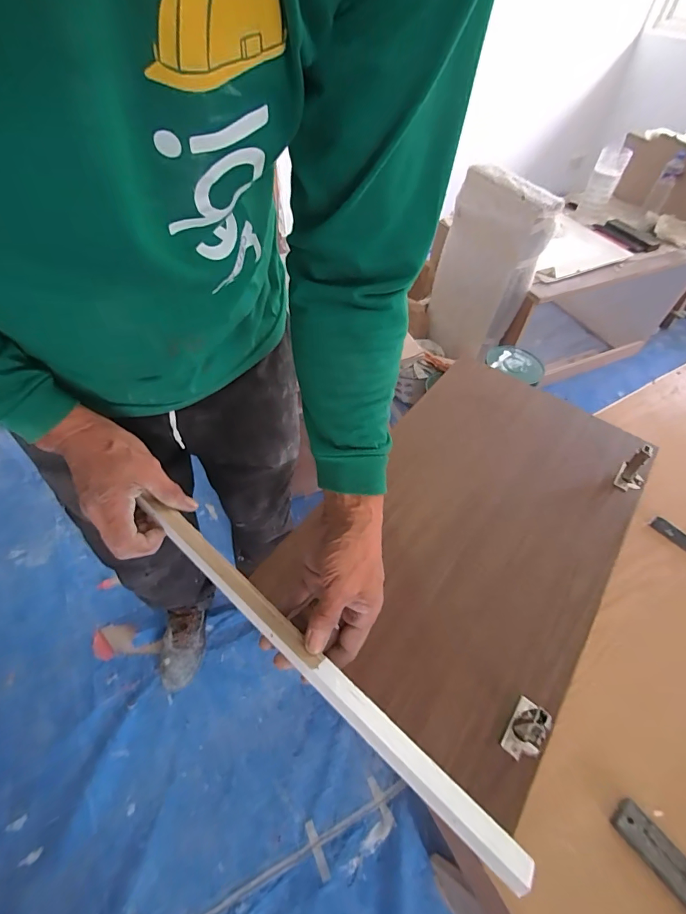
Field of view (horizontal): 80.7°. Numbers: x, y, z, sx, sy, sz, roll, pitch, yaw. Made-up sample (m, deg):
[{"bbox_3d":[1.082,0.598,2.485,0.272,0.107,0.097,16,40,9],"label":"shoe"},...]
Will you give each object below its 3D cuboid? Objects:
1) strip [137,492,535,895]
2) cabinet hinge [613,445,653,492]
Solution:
[{"bbox_3d":[-0.046,0.175,0.376,0.460,0.010,0.027,36,60,23],"label":"strip"},{"bbox_3d":[0.492,0.019,0.672,0.039,0.082,0.032,20,31,14],"label":"cabinet hinge"}]

